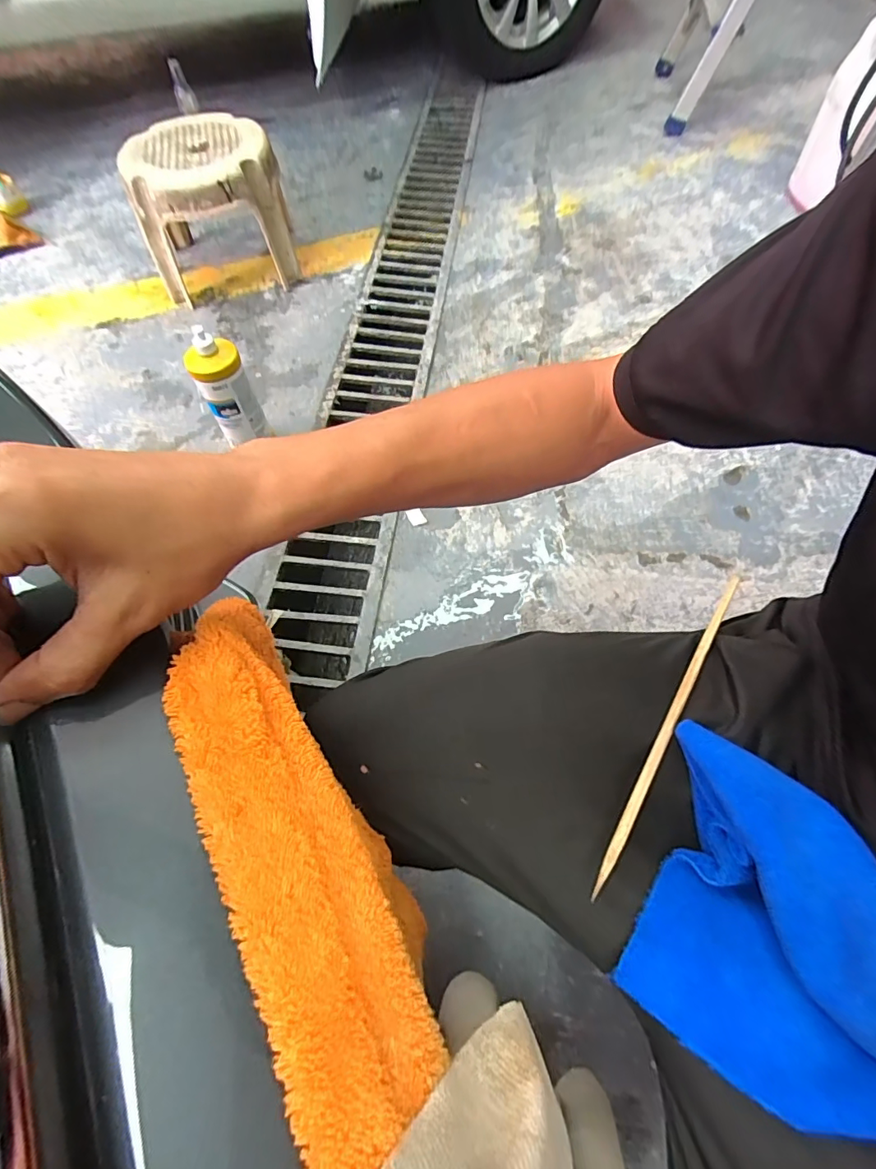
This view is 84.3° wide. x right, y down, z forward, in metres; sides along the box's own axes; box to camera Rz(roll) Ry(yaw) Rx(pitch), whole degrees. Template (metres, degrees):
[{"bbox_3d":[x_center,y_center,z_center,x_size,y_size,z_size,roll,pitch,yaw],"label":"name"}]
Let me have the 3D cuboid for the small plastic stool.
[{"bbox_3d":[-0.507,-0.852,1.110,0.313,0.250,0.272,-12,61,-5],"label":"small plastic stool"}]

